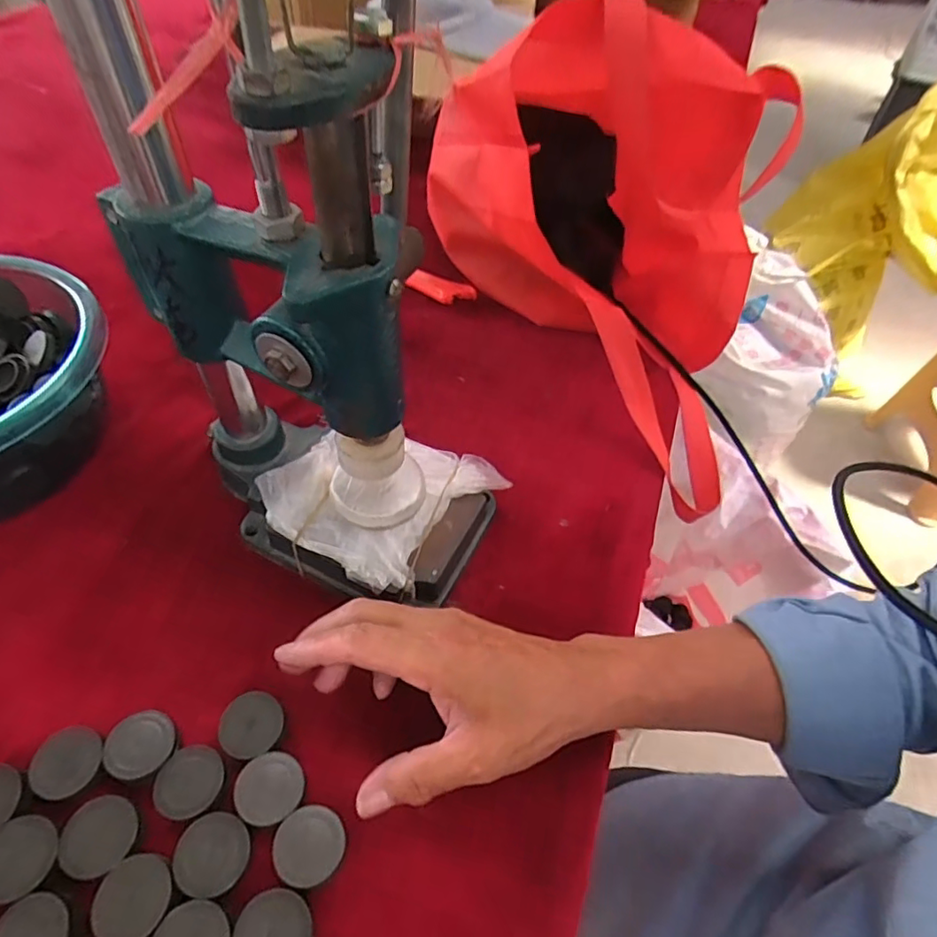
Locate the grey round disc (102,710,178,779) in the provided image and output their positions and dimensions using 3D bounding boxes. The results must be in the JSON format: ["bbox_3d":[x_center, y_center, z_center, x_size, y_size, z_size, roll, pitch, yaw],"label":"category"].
[{"bbox_3d":[-0.168,0.142,0.291,0.029,0.010,0.031,2,52,-3],"label":"grey round disc"}]

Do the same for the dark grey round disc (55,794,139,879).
[{"bbox_3d":[-0.175,0.173,0.267,0.032,0.004,0.032,2,52,-3],"label":"dark grey round disc"}]

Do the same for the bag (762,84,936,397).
[{"bbox_3d":[0.917,-0.543,1.303,0.423,0.499,0.265,10,52,5],"label":"bag"}]

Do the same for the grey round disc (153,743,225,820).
[{"bbox_3d":[-0.140,0.156,0.284,0.033,0.004,0.032,2,52,-3],"label":"grey round disc"}]

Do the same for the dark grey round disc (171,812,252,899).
[{"bbox_3d":[-0.119,0.179,0.263,0.033,0.004,0.032,11,52,4],"label":"dark grey round disc"}]

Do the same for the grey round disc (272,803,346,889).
[{"bbox_3d":[-0.076,0.178,0.269,0.032,0.004,0.032,2,52,-3],"label":"grey round disc"}]

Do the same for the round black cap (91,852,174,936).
[{"bbox_3d":[-0.150,0.192,0.253,0.032,0.004,0.032,2,52,-3],"label":"round black cap"}]

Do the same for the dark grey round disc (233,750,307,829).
[{"bbox_3d":[-0.100,0.160,0.284,0.032,0.004,0.032,2,52,-3],"label":"dark grey round disc"}]

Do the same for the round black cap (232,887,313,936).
[{"bbox_3d":[-0.086,0.204,0.247,0.033,0.004,0.031,2,52,-3],"label":"round black cap"}]

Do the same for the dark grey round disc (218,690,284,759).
[{"bbox_3d":[-0.115,0.136,0.302,0.031,0.007,0.032,2,52,-3],"label":"dark grey round disc"}]

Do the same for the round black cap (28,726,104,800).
[{"bbox_3d":[-0.203,0.150,0.289,0.031,0.008,0.032,2,52,-3],"label":"round black cap"}]

